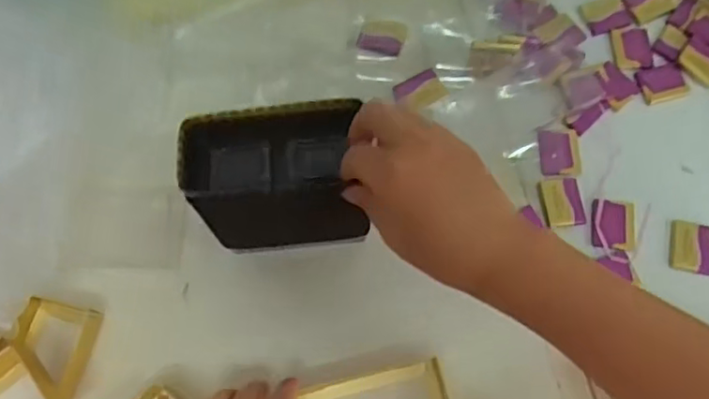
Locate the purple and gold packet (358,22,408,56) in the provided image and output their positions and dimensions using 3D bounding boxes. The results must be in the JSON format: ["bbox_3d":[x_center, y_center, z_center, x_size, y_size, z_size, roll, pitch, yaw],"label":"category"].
[{"bbox_3d":[0.025,-0.147,0.554,0.041,0.004,0.037,11,73,4],"label":"purple and gold packet"}]

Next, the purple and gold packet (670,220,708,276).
[{"bbox_3d":[0.267,0.038,0.484,0.035,0.007,0.042,9,73,4],"label":"purple and gold packet"}]

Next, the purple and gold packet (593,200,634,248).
[{"bbox_3d":[0.207,0.020,0.490,0.031,0.006,0.040,7,72,3],"label":"purple and gold packet"}]

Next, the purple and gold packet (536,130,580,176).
[{"bbox_3d":[0.172,-0.040,0.509,0.033,0.008,0.041,0,72,1],"label":"purple and gold packet"}]

